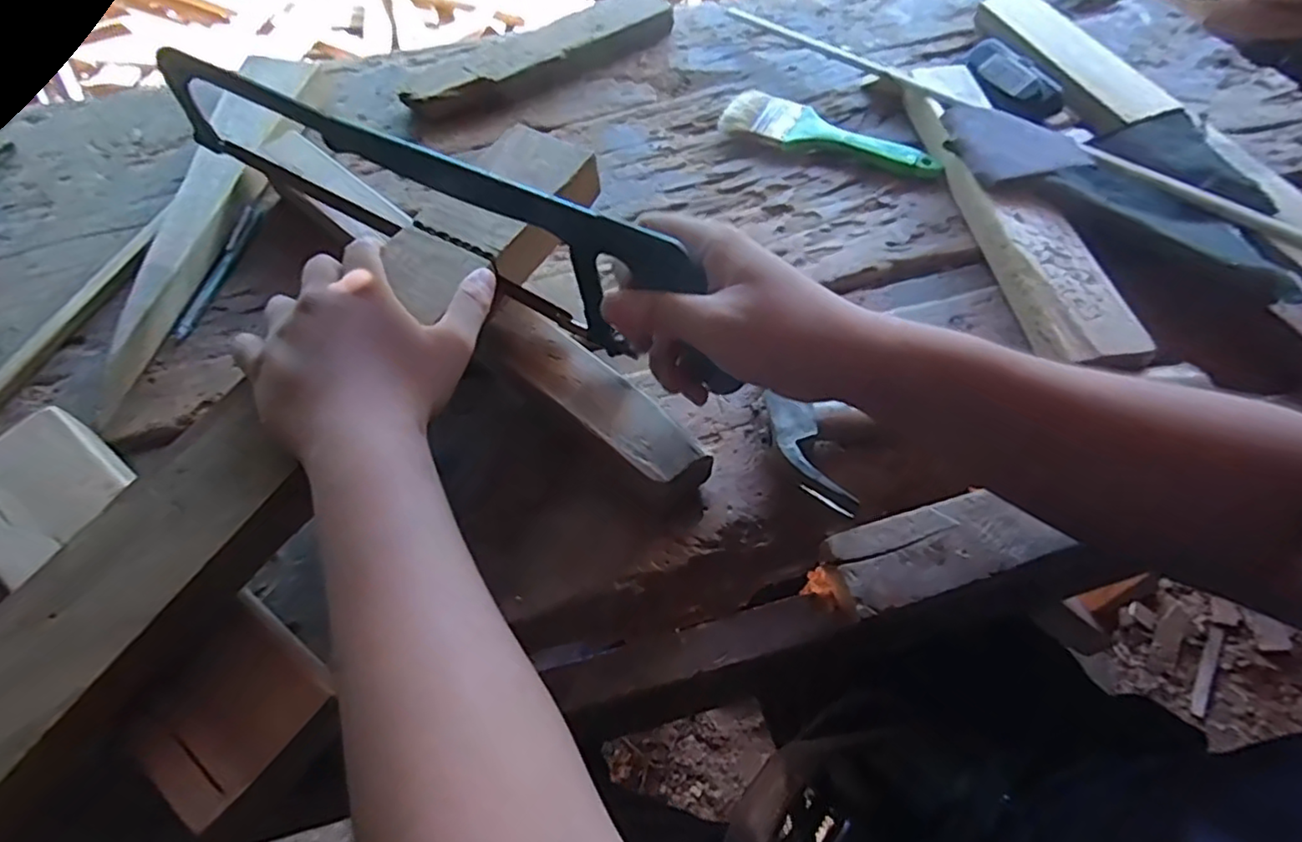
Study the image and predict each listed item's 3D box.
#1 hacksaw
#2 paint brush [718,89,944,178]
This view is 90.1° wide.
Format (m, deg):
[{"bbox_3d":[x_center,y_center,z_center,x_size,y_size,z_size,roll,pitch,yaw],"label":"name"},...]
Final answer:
[{"bbox_3d":[-0.140,-0.126,0.389,0.414,0.105,0.015,26,61,19],"label":"hacksaw"},{"bbox_3d":[0.160,-0.257,0.585,0.196,0.020,0.058,24,61,14],"label":"paint brush"}]

